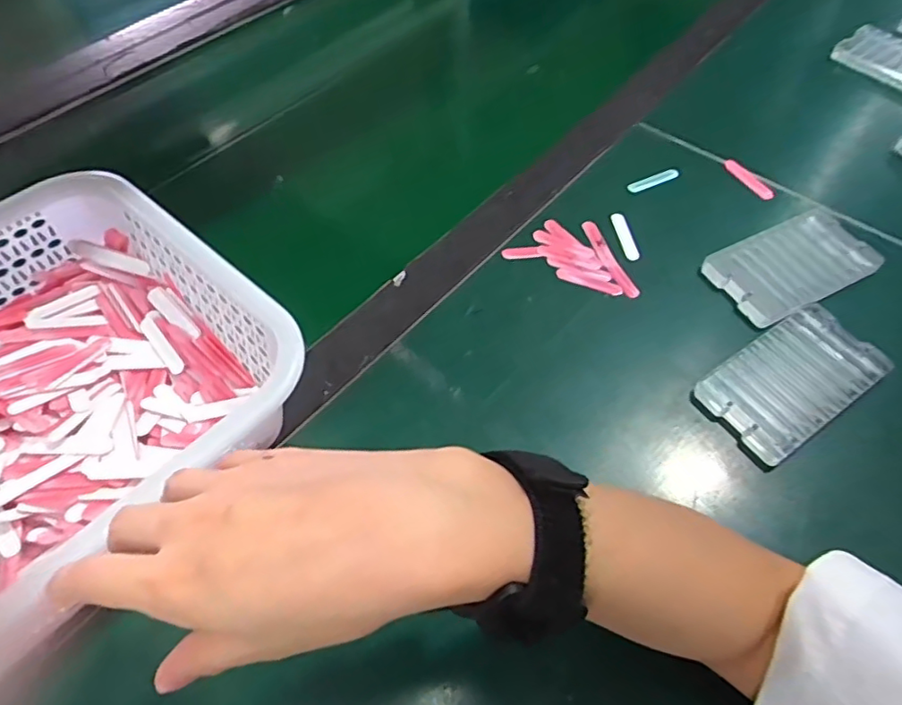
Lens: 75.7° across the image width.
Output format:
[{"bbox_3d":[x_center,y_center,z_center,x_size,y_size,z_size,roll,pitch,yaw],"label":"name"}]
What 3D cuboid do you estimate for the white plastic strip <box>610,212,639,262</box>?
[{"bbox_3d":[0.139,-0.094,0.463,0.011,0.004,0.052,-7,57,-4],"label":"white plastic strip"}]

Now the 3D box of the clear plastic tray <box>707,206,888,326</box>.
[{"bbox_3d":[0.241,-0.062,0.414,0.098,0.017,0.065,-27,64,0],"label":"clear plastic tray"}]

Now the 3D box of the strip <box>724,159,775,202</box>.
[{"bbox_3d":[0.242,-0.142,0.472,0.010,0.010,0.054,-24,60,-15],"label":"strip"}]

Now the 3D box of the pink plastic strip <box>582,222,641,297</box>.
[{"bbox_3d":[0.123,-0.075,0.451,0.013,0.004,0.082,-16,58,-10],"label":"pink plastic strip"}]

